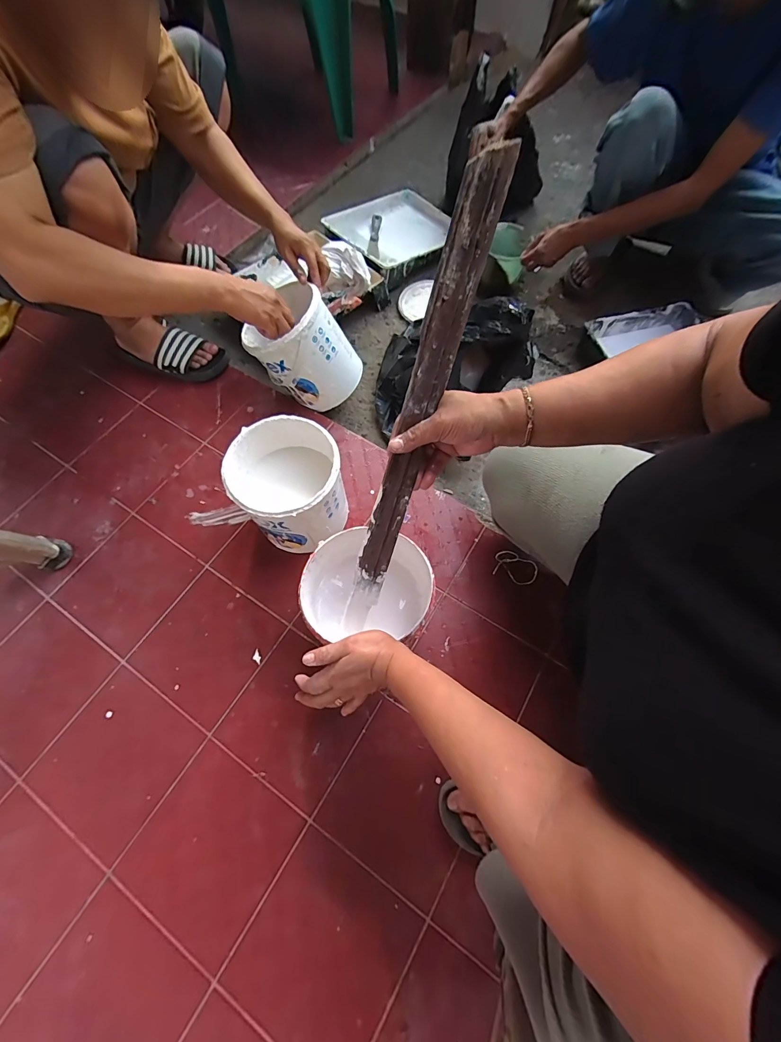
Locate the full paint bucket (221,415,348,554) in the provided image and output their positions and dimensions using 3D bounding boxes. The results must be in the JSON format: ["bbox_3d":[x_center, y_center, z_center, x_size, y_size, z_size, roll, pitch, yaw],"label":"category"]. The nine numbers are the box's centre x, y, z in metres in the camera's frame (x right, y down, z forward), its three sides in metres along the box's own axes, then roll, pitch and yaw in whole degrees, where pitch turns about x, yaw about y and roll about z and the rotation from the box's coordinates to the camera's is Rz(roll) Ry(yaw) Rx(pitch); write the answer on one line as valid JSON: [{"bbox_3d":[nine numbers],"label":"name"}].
[{"bbox_3d":[-0.172,-0.055,0.665,0.172,0.185,0.174,0,67,0],"label":"full paint bucket"}]

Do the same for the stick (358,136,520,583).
[{"bbox_3d":[0.034,-0.128,0.398,0.039,0.009,0.434,14,111,-6],"label":"stick"}]

